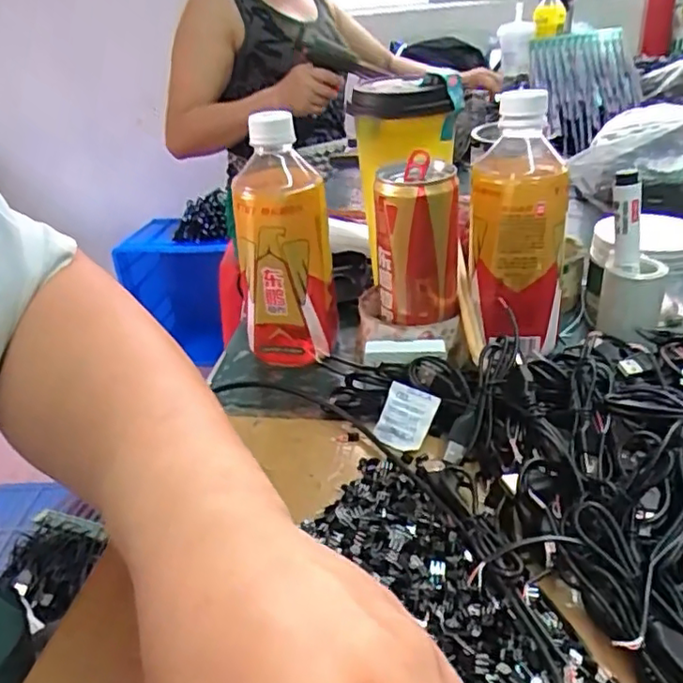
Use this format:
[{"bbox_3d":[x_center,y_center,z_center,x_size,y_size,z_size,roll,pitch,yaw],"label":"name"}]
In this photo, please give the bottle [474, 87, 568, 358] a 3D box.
[{"bbox_3d":[0.123,-0.079,0.437,0.066,0.162,0.067,4,31,14],"label":"bottle"}]

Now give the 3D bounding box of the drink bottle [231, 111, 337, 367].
[{"bbox_3d":[-0.044,-0.072,0.469,0.069,0.177,0.066,-6,30,-3],"label":"drink bottle"}]

